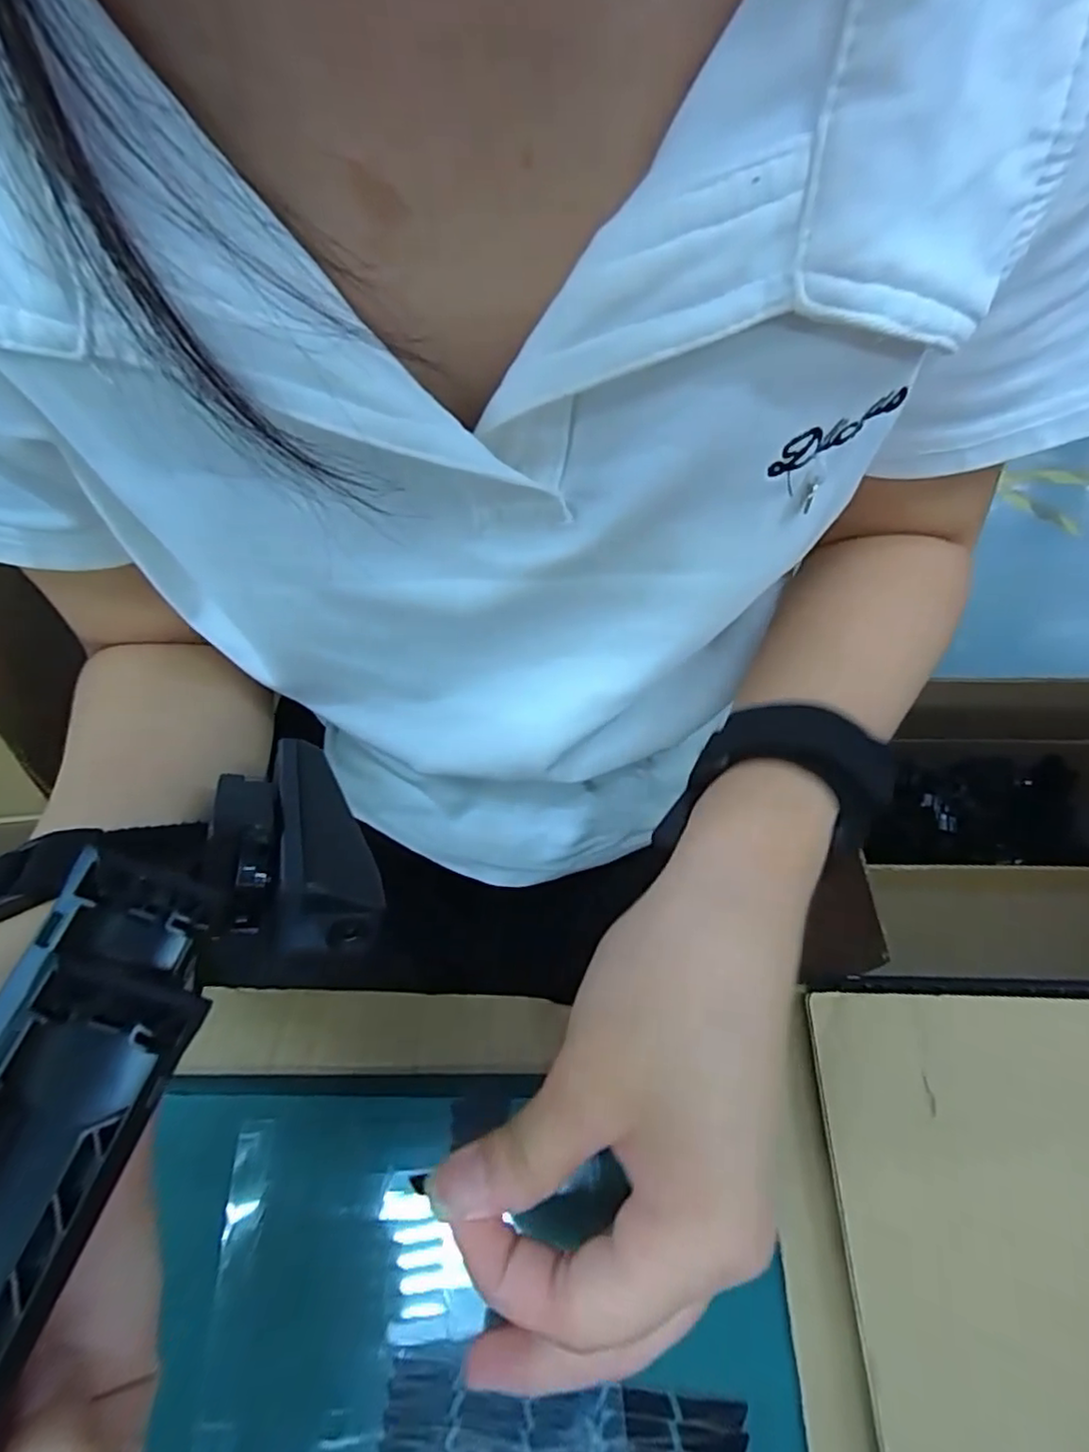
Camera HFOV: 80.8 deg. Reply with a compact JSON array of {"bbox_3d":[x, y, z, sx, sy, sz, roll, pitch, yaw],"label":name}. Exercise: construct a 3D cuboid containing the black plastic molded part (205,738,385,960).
[{"bbox_3d":[-0.074,0.034,0.181,0.040,0.026,0.066,12,30,-37],"label":"black plastic molded part"}]

